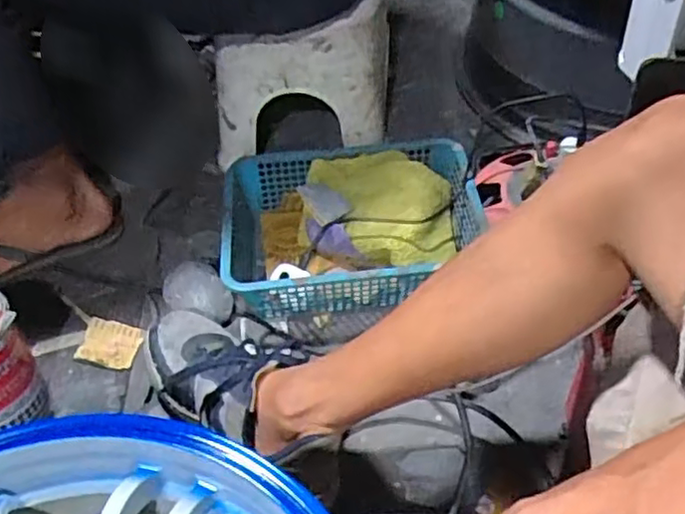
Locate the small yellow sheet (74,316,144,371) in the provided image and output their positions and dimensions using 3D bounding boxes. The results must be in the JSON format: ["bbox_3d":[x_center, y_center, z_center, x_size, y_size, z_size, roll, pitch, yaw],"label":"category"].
[{"bbox_3d":[-0.265,0.098,0.776,0.066,0.004,0.053,13,63,5],"label":"small yellow sheet"}]

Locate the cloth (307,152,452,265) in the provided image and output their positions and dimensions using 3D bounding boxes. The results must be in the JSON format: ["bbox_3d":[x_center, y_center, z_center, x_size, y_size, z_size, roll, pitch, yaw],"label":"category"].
[{"bbox_3d":[0.045,-0.059,0.819,0.178,0.069,0.134,12,49,12],"label":"cloth"}]

